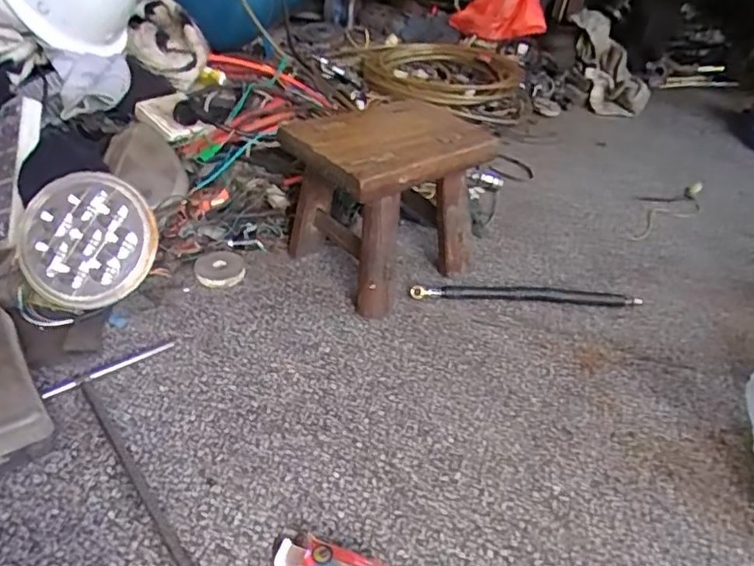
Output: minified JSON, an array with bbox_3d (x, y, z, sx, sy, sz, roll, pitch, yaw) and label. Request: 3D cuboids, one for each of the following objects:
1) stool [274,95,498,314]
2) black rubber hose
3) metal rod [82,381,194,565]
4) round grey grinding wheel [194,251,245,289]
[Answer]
[{"bbox_3d":[0.010,-0.117,0.786,0.211,0.185,0.244,33,43,30],"label":"stool"},{"bbox_3d":[0.197,0.015,0.783,0.308,0.013,0.027,2,37,-7],"label":"black rubber hose"},{"bbox_3d":[-0.206,0.174,0.515,0.012,0.009,0.274,-22,45,-33],"label":"metal rod"},{"bbox_3d":[-0.205,-0.018,0.770,0.063,0.012,0.068,-2,37,-13],"label":"round grey grinding wheel"}]

